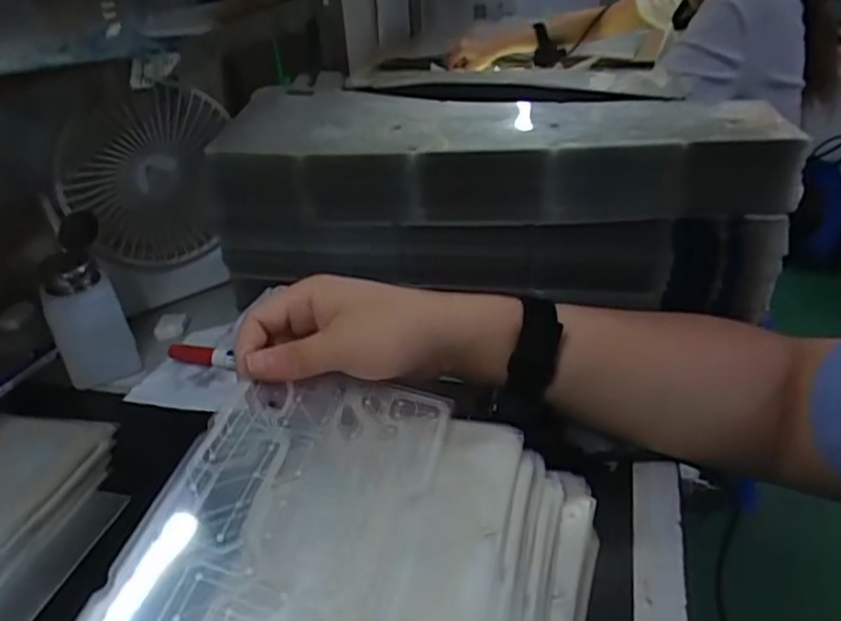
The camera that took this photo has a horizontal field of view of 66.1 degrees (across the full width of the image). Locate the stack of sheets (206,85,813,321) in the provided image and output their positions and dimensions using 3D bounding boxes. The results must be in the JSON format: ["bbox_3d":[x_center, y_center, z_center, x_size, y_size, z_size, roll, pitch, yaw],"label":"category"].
[{"bbox_3d":[0.057,-0.103,0.530,0.420,0.143,0.160,5,34,16],"label":"stack of sheets"}]

